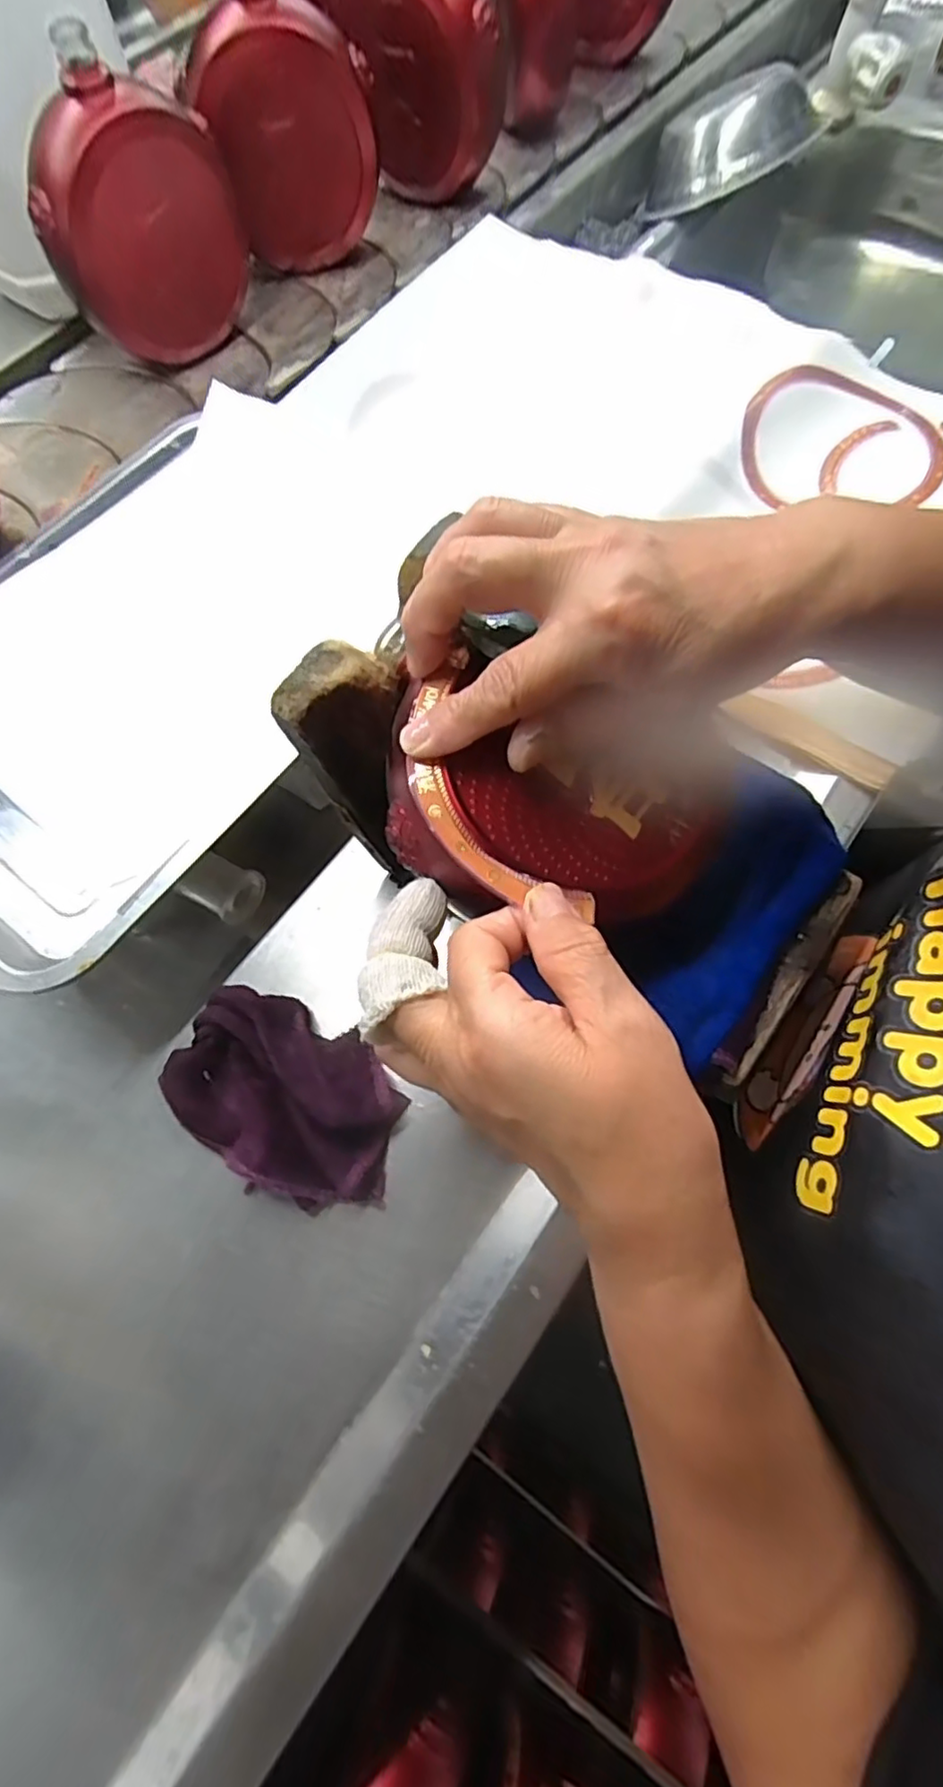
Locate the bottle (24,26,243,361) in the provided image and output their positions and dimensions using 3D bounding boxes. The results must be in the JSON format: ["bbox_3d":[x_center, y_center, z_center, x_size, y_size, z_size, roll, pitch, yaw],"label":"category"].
[{"bbox_3d":[-0.233,-0.479,0.459,0.050,0.151,0.132,32,74,13],"label":"bottle"}]

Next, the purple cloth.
[{"bbox_3d":[-0.088,0.097,0.315,0.112,0.029,0.076,23,72,10],"label":"purple cloth"}]

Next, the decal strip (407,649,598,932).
[{"bbox_3d":[0.003,-0.039,0.239,0.047,0.006,0.110,-18,78,-4],"label":"decal strip"}]

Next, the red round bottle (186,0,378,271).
[{"bbox_3d":[-0.137,-0.574,0.493,0.122,0.143,0.075,-1,70,2],"label":"red round bottle"}]

